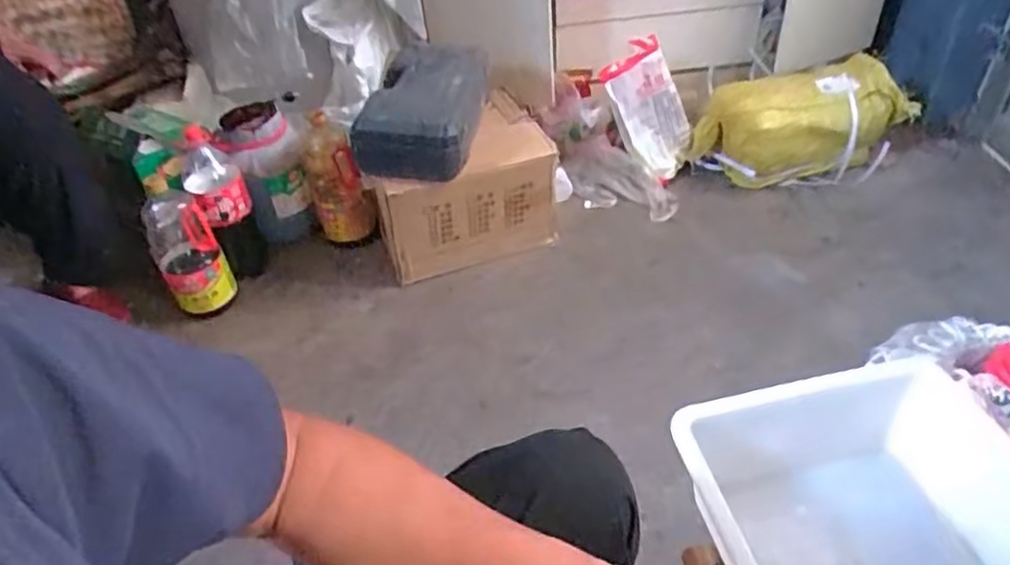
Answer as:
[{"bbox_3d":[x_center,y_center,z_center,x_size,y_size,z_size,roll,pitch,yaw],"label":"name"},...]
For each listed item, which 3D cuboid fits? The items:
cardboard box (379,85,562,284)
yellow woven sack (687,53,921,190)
[{"bbox_3d":[-0.085,-0.176,1.321,0.323,0.225,0.208,-17,43,-12],"label":"cardboard box"},{"bbox_3d":[0.631,-0.333,1.441,0.407,0.186,0.192,-20,44,-15],"label":"yellow woven sack"}]

